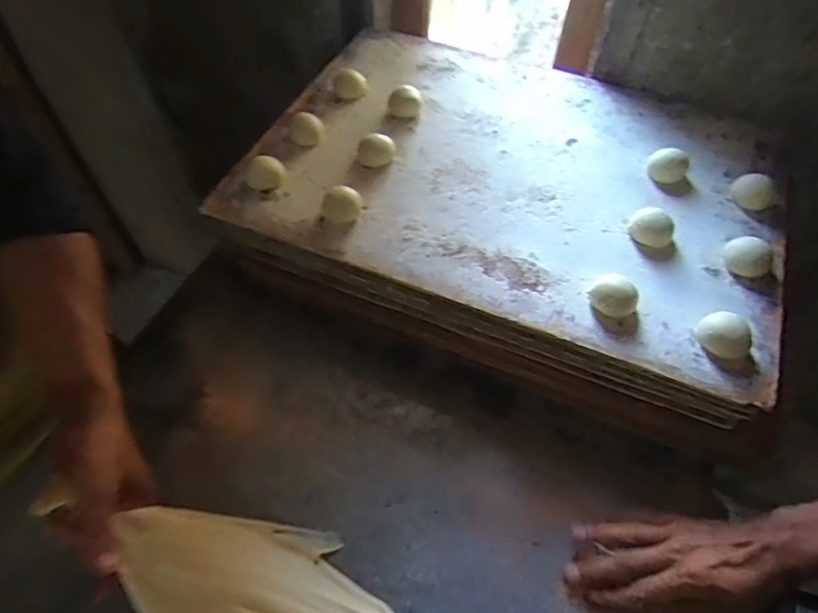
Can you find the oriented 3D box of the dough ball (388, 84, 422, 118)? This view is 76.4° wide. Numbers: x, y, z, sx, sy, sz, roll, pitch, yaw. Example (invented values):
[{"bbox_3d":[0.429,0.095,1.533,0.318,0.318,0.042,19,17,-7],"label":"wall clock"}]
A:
[{"bbox_3d":[-0.005,-0.258,0.658,0.039,0.029,0.040,0,56,0],"label":"dough ball"}]

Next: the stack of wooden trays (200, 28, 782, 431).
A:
[{"bbox_3d":[0.126,-0.154,0.628,0.587,0.077,0.433,19,58,13],"label":"stack of wooden trays"}]

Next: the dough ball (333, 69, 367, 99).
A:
[{"bbox_3d":[-0.078,-0.292,0.689,0.042,0.020,0.047,-4,56,-2],"label":"dough ball"}]

